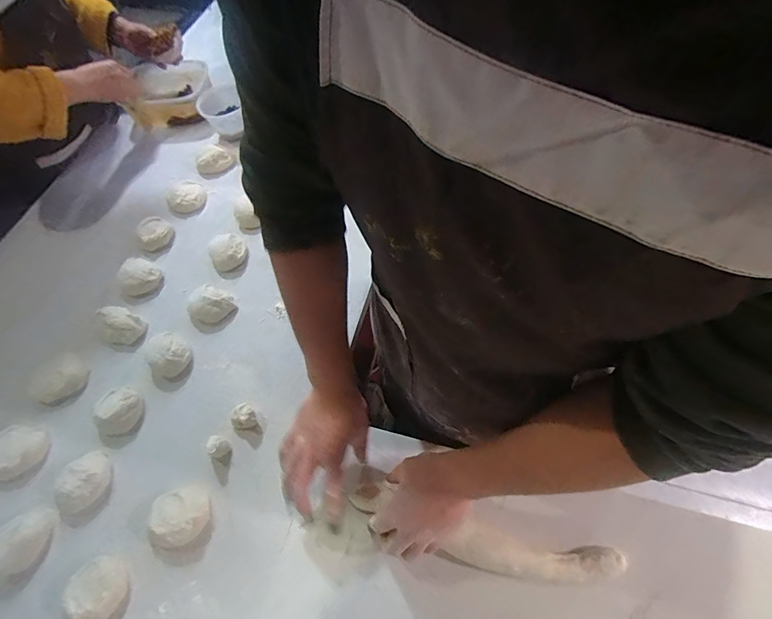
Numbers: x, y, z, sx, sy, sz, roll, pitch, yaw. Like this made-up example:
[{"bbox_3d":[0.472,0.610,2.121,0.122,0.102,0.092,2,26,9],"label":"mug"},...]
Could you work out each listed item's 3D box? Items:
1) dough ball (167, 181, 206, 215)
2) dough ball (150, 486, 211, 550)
[{"bbox_3d":[-0.415,-0.234,0.823,0.075,0.037,0.073,-1,61,3],"label":"dough ball"},{"bbox_3d":[-0.274,0.275,0.532,0.070,0.031,0.070,-1,61,3],"label":"dough ball"}]

